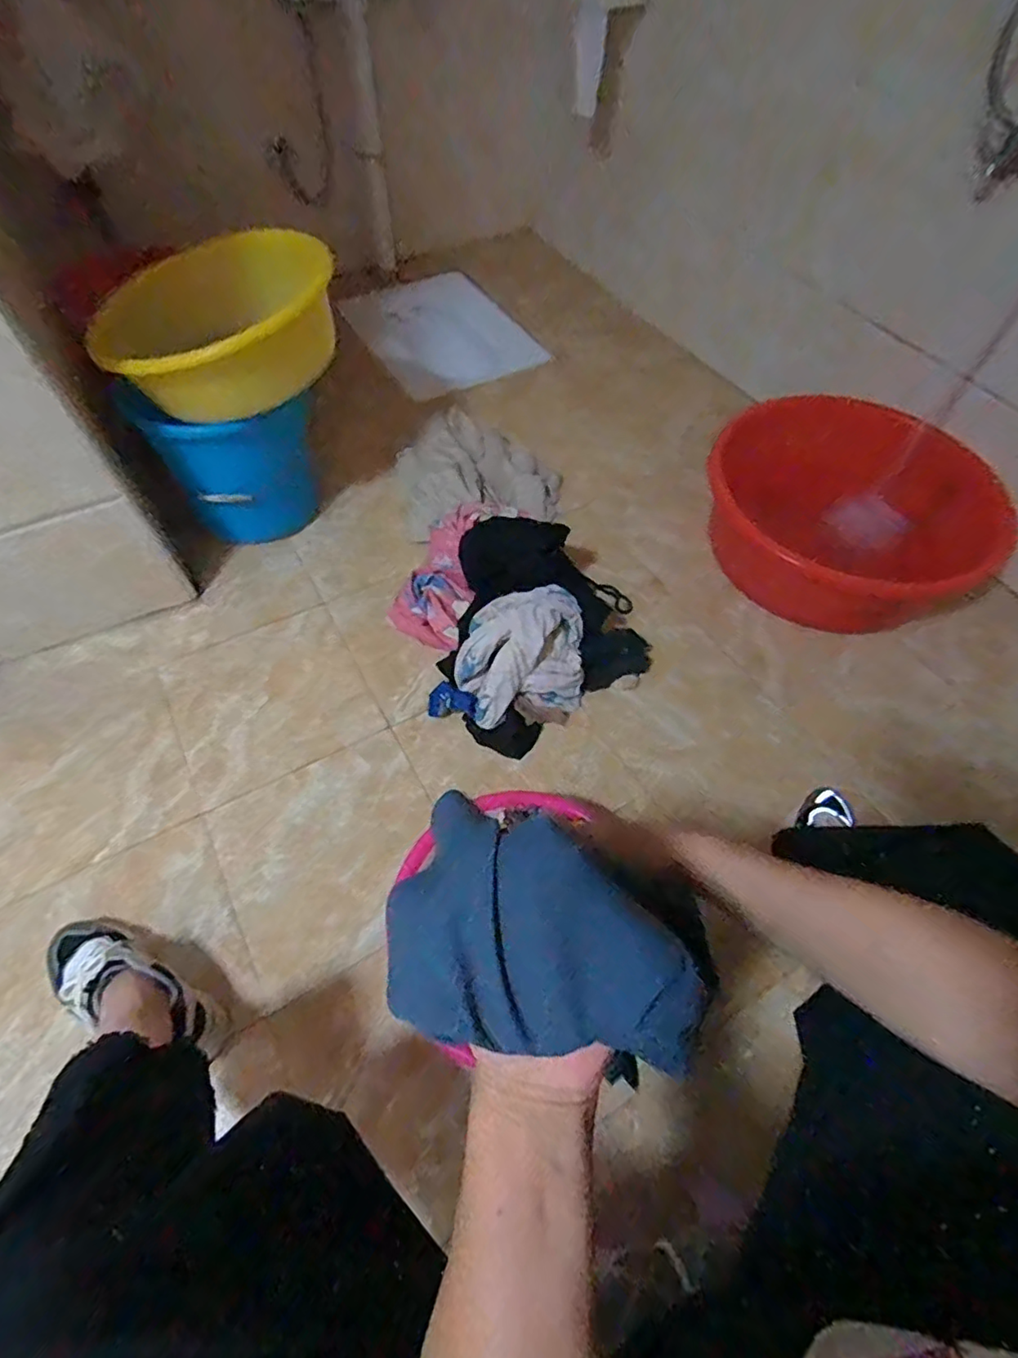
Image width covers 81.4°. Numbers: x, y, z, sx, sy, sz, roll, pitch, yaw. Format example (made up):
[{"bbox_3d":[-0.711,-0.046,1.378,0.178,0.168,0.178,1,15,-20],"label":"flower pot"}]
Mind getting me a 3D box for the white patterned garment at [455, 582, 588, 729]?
[{"bbox_3d":[0.023,-0.039,0.969,0.222,0.143,0.170,-16,60,-11],"label":"white patterned garment"}]

